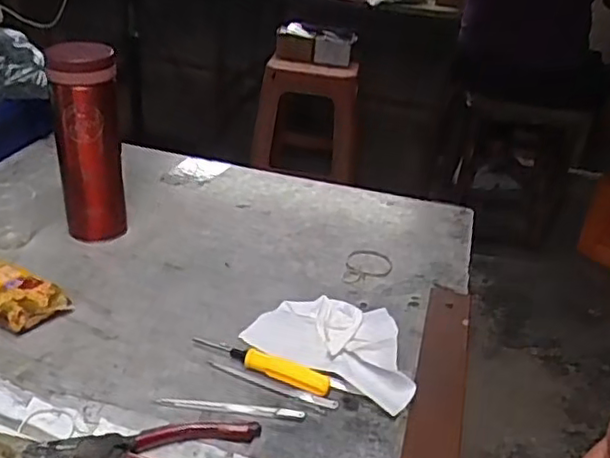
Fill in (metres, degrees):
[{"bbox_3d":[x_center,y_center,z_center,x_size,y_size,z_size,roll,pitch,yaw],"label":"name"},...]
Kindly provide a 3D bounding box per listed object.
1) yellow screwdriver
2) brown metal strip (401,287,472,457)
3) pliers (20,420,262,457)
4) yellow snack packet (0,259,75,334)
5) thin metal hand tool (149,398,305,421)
[{"bbox_3d":[-0.035,0.104,0.501,0.116,0.014,0.016,17,31,20],"label":"yellow screwdriver"},{"bbox_3d":[0.108,0.122,0.505,0.041,0.010,0.259,12,30,11],"label":"brown metal strip"},{"bbox_3d":[-0.102,0.148,0.412,0.147,0.014,0.051,-2,30,-13],"label":"pliers"},{"bbox_3d":[-0.259,0.053,0.542,0.105,0.034,0.049,19,32,23],"label":"yellow snack packet"},{"bbox_3d":[-0.055,0.130,0.464,0.108,0.004,0.010,6,29,2],"label":"thin metal hand tool"}]

